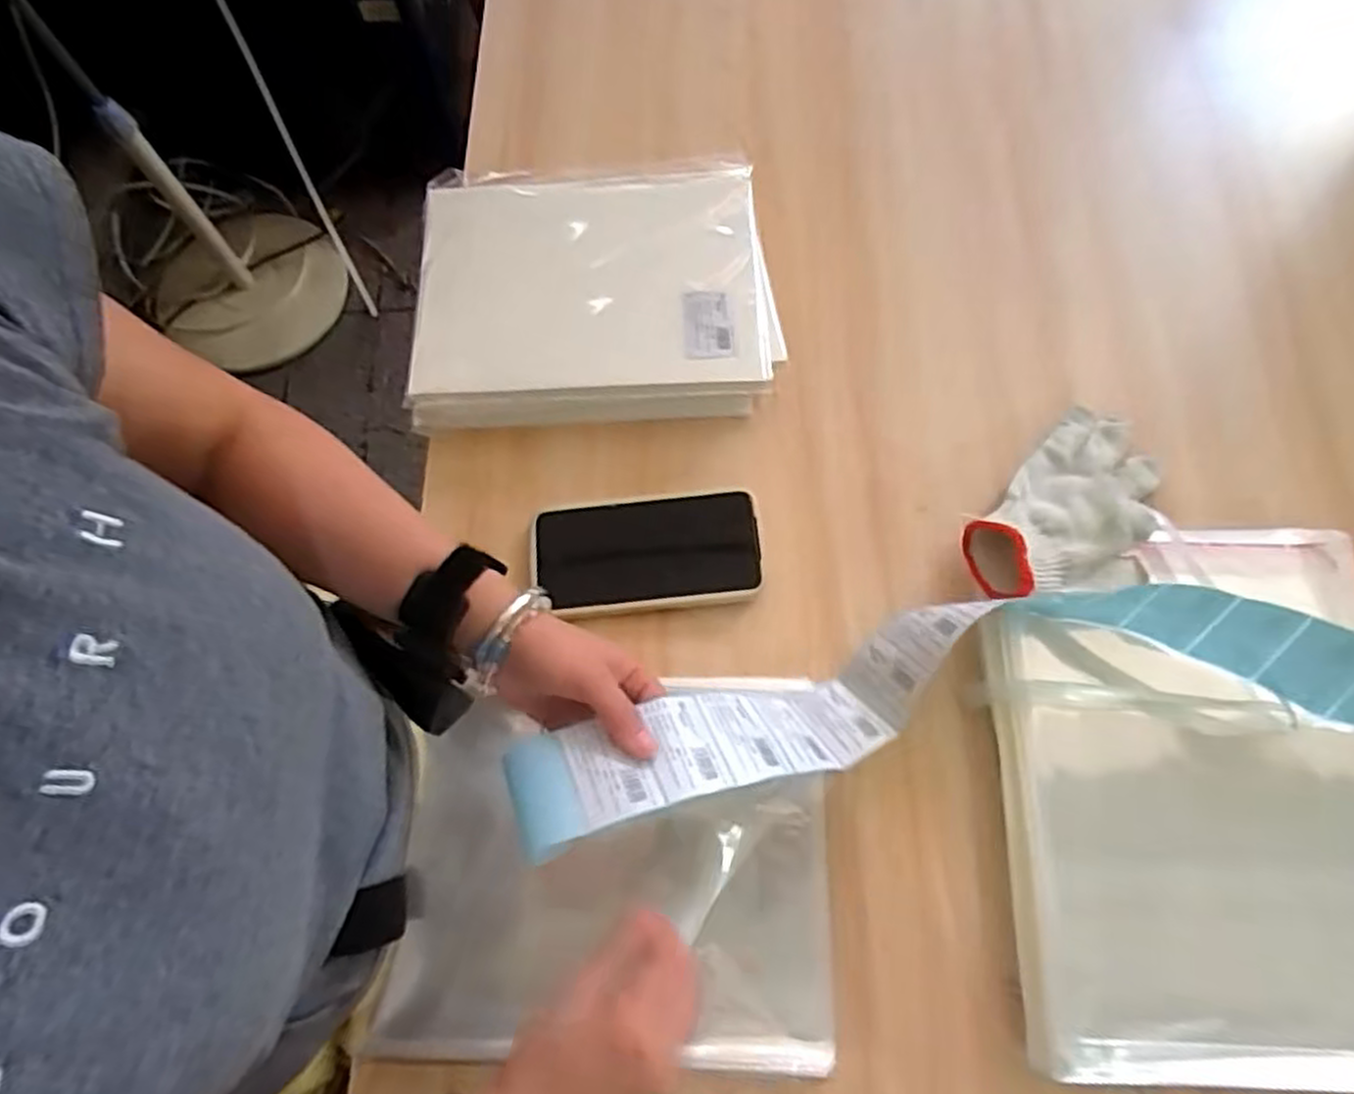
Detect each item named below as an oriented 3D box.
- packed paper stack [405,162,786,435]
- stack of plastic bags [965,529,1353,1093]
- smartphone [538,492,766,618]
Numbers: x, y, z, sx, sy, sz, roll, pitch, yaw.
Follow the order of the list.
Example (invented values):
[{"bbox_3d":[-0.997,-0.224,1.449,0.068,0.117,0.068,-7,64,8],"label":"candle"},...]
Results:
[{"bbox_3d":[-0.065,-0.201,0.604,0.275,0.039,0.210,-4,71,0],"label":"packed paper stack"},{"bbox_3d":[0.331,0.148,0.486,0.256,0.032,0.320,-3,71,1],"label":"stack of plastic bags"},{"bbox_3d":[-0.022,0.004,0.558,0.160,0.013,0.081,-5,71,0],"label":"smartphone"}]

